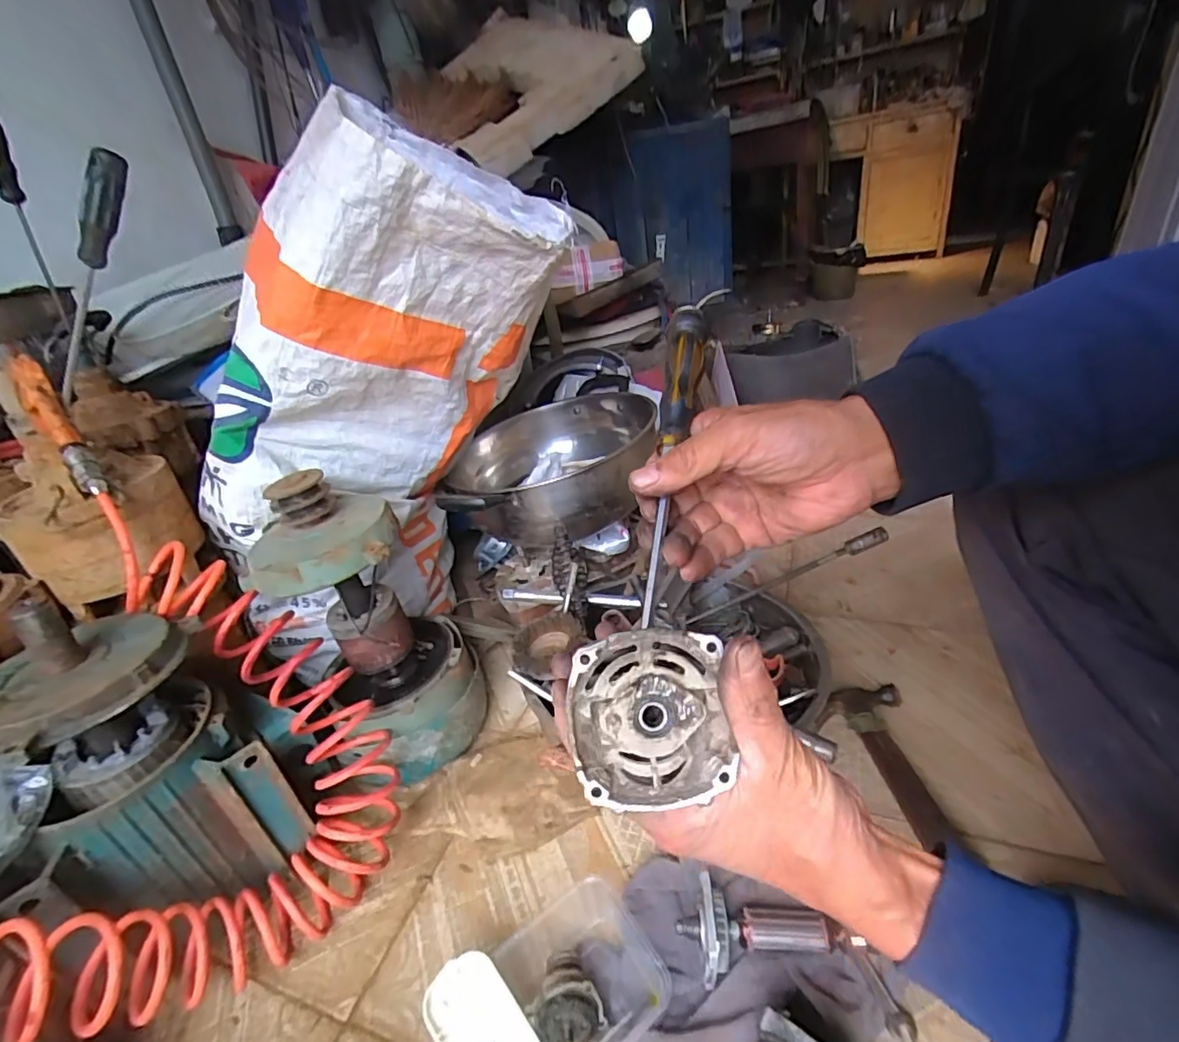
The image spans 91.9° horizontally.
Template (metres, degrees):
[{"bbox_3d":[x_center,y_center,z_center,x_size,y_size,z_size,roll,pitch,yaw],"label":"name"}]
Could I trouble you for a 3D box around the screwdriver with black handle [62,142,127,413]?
[{"bbox_3d":[-0.511,-0.247,0.580,0.029,0.248,0.030,12,13,-36],"label":"screwdriver with black handle"}]

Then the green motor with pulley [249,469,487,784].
[{"bbox_3d":[-0.238,0.108,0.634,0.175,0.334,0.154,-23,32,-25],"label":"green motor with pulley"}]

